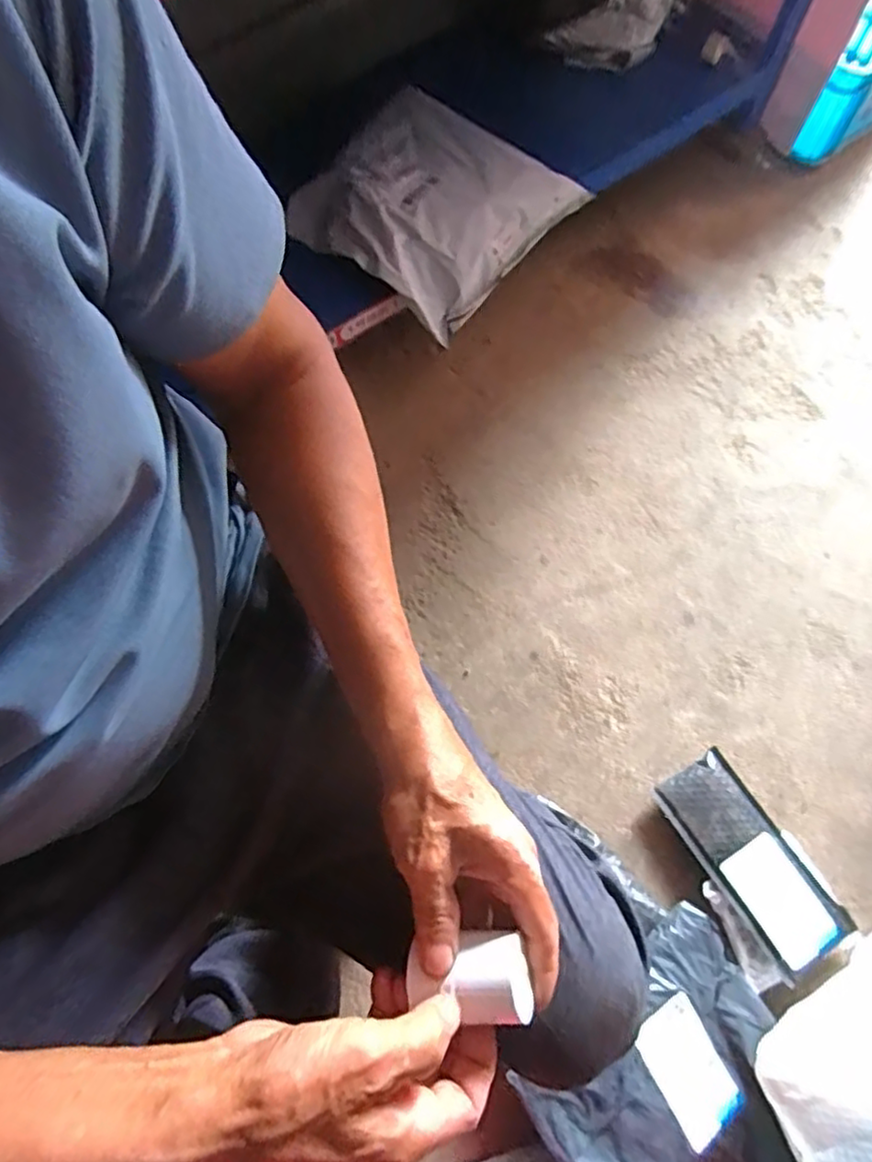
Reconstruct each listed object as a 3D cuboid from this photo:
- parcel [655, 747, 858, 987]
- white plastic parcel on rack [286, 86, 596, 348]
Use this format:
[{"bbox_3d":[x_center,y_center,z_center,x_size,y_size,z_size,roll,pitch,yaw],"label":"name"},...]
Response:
[{"bbox_3d":[0.370,0.328,0.770,0.115,0.035,0.238,-29,70,-13],"label":"parcel"},{"bbox_3d":[-0.008,-0.558,0.969,0.331,0.064,0.319,38,75,3],"label":"white plastic parcel on rack"}]

